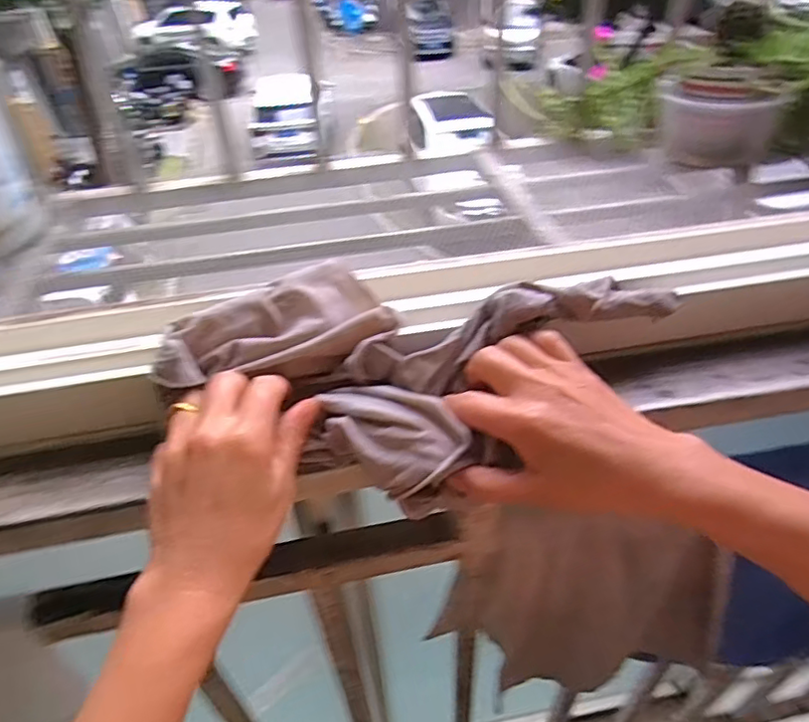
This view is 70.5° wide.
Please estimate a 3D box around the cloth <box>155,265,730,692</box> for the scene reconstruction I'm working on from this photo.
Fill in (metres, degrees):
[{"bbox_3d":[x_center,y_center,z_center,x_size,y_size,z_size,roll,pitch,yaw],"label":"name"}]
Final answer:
[{"bbox_3d":[0.013,0.003,0.342,0.304,0.062,0.128,-4,41,-1],"label":"cloth"}]

